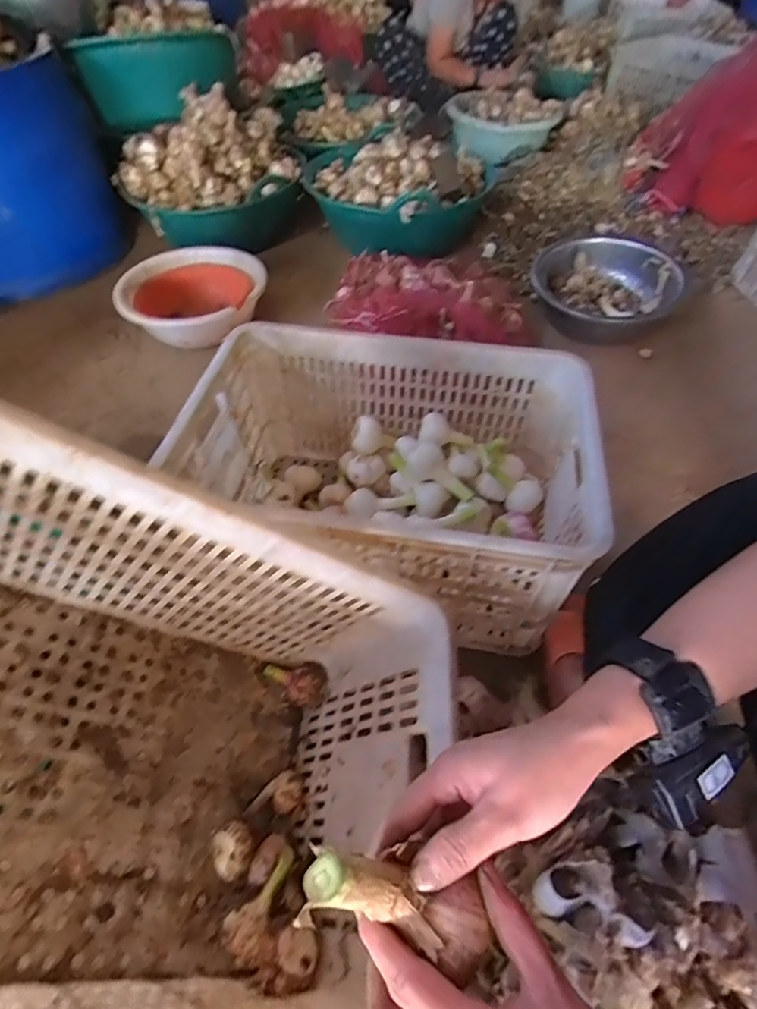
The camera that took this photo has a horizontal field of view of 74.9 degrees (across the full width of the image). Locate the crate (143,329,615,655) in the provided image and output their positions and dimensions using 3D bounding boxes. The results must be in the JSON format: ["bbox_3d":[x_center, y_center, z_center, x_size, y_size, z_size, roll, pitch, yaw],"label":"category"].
[{"bbox_3d":[0.014,-0.031,0.737,0.519,0.273,0.351,9,52,8],"label":"crate"}]

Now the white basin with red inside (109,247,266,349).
[{"bbox_3d":[-0.447,-0.503,1.195,0.351,0.104,0.292,-3,52,-2],"label":"white basin with red inside"}]

